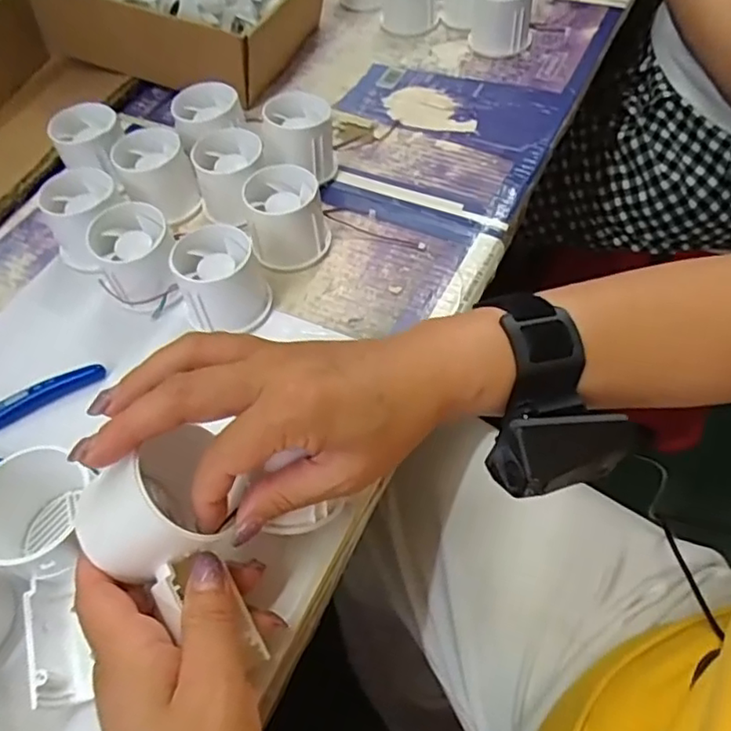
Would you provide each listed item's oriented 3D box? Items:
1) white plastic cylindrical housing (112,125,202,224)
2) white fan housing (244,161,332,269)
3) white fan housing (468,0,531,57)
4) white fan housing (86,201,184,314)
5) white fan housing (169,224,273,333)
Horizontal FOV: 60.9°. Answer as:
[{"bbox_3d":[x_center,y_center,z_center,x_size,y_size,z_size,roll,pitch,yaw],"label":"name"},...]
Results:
[{"bbox_3d":[-0.157,-0.144,0.466,0.049,0.044,0.057,-24,57,-12],"label":"white plastic cylindrical housing"},{"bbox_3d":[-0.055,-0.103,0.433,0.051,0.050,0.050,-6,55,1],"label":"white fan housing"},{"bbox_3d":[0.125,-0.321,0.572,0.053,0.055,0.045,6,56,9],"label":"white fan housing"},{"bbox_3d":[-0.151,-0.068,0.414,0.053,0.053,0.056,-23,56,-11],"label":"white fan housing"},{"bbox_3d":[-0.092,-0.055,0.405,0.052,0.051,0.050,-2,55,3],"label":"white fan housing"}]

